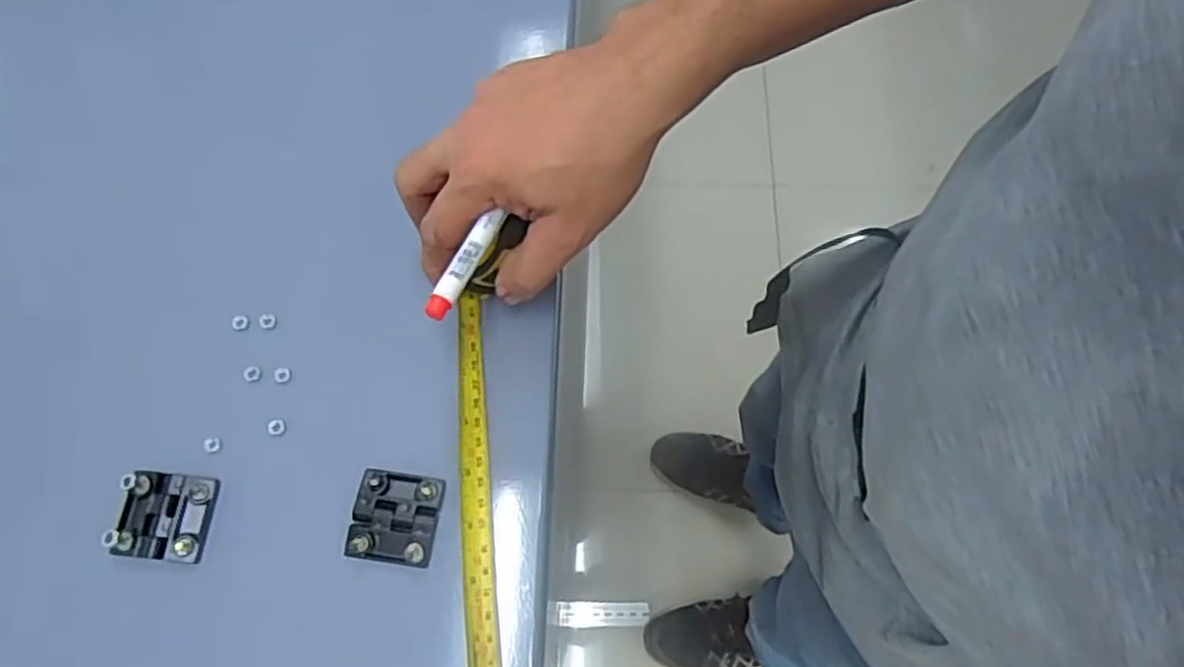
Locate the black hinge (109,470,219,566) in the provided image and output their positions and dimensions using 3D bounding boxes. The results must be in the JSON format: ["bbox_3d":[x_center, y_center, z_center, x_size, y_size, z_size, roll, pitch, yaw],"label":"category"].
[{"bbox_3d":[-0.206,0.087,0.356,0.043,0.010,0.040,6,71,1],"label":"black hinge"}]

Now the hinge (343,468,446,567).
[{"bbox_3d":[-0.094,0.088,0.358,0.040,0.011,0.042,10,71,2],"label":"hinge"}]

